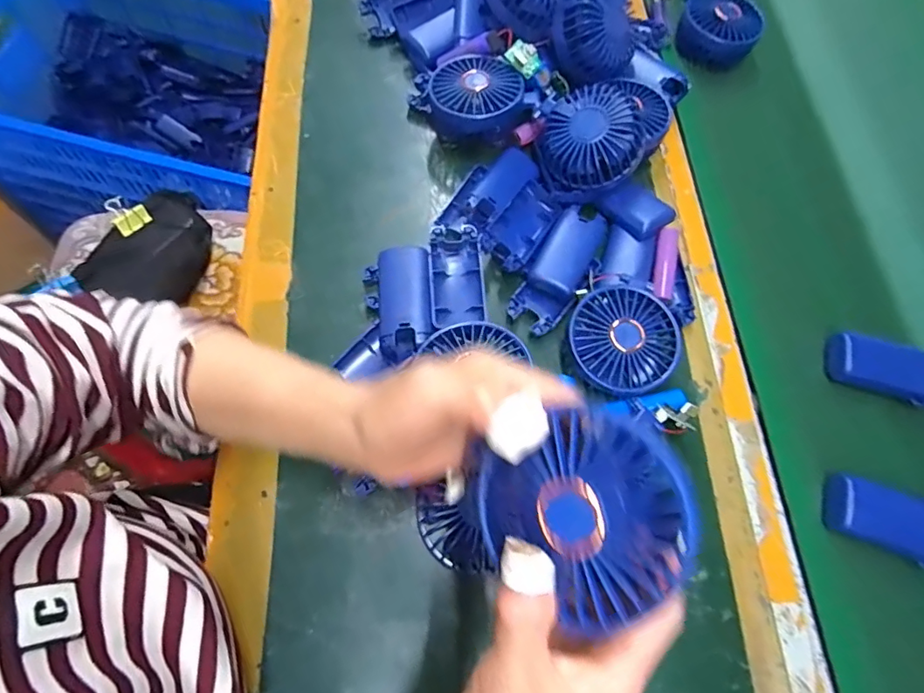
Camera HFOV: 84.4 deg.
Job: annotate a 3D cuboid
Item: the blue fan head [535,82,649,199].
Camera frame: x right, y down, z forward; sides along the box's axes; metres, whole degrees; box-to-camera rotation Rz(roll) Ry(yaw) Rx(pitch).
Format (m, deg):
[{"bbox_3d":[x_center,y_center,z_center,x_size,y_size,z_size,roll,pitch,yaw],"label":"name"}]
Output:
[{"bbox_3d":[0.113,-0.182,0.449,0.087,0.040,0.095,-2,79,12],"label":"blue fan head"}]

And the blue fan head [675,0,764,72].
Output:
[{"bbox_3d":[0.285,-0.358,0.574,0.081,0.045,0.067,12,68,-1],"label":"blue fan head"}]

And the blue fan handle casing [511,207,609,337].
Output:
[{"bbox_3d":[0.087,-0.068,0.449,0.050,0.021,0.119,33,69,7],"label":"blue fan handle casing"}]

